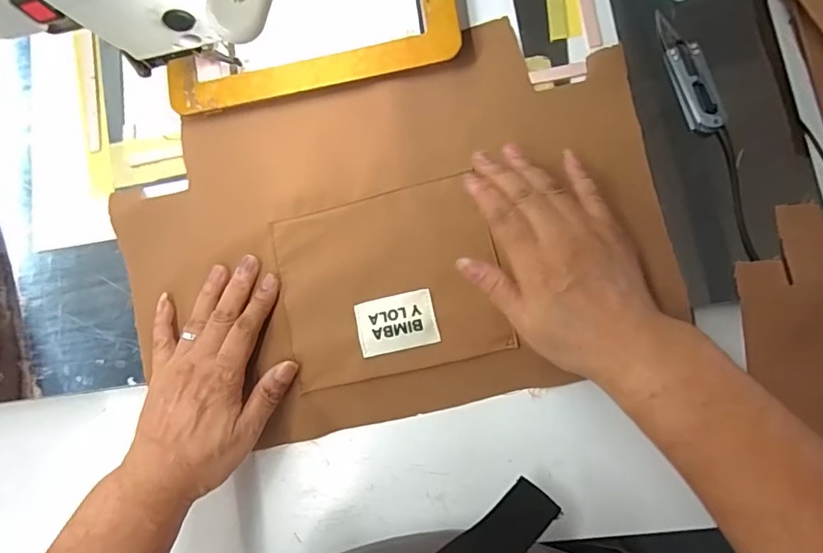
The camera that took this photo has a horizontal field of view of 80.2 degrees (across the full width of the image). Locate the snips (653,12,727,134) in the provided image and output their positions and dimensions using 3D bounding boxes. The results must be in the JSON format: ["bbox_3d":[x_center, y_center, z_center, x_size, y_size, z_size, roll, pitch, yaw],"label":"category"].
[{"bbox_3d":[0.205,-0.152,0.359,0.025,0.013,0.098,-13,80,6],"label":"snips"}]

